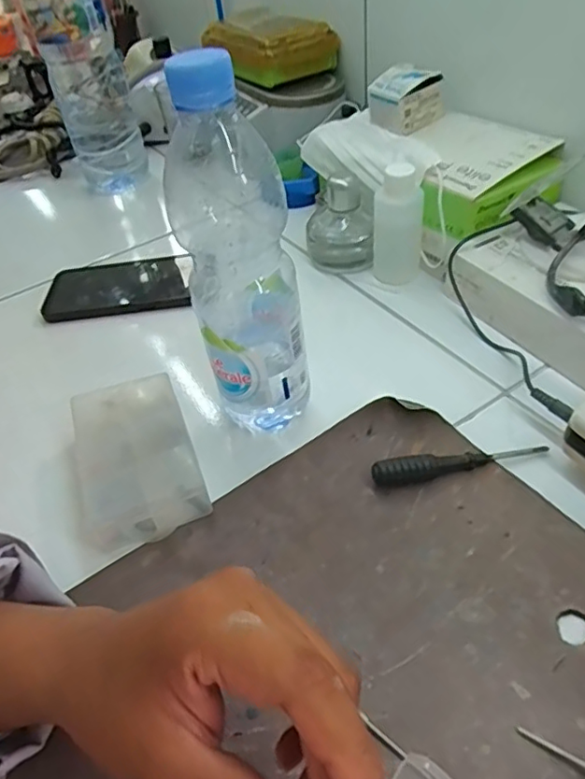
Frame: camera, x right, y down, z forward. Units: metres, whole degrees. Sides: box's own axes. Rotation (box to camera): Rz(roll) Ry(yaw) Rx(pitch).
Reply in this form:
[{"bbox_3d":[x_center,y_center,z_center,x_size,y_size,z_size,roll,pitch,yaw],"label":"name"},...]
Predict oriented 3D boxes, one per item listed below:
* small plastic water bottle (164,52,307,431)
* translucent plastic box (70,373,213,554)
[{"bbox_3d":[-0.031,-0.072,0.351,0.061,0.241,0.068,-11,44,-4],"label":"small plastic water bottle"},{"bbox_3d":[-0.110,0.049,0.398,0.081,0.035,0.129,-17,45,-10],"label":"translucent plastic box"}]

